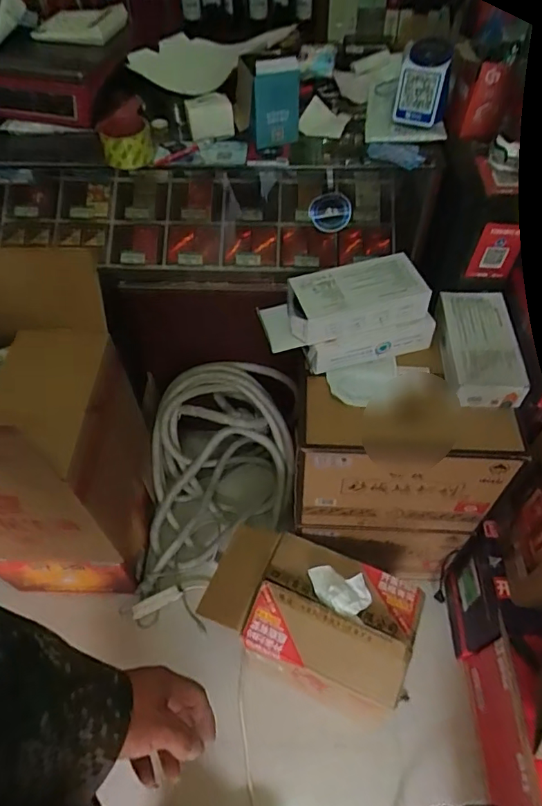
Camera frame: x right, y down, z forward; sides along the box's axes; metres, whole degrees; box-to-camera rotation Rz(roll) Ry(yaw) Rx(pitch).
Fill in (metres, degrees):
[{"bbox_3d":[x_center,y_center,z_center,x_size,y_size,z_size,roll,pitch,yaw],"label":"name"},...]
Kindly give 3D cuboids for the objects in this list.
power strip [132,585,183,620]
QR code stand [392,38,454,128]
[{"bbox_3d":[-0.286,0.500,1.287,0.128,0.018,0.031,-22,57,-14],"label":"power strip"},{"bbox_3d":[0.274,-0.567,0.911,0.092,0.121,0.061,16,56,11],"label":"QR code stand"}]

